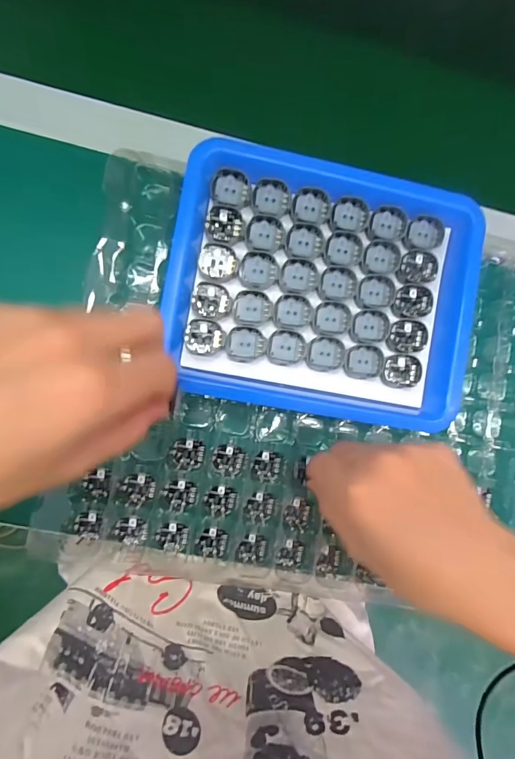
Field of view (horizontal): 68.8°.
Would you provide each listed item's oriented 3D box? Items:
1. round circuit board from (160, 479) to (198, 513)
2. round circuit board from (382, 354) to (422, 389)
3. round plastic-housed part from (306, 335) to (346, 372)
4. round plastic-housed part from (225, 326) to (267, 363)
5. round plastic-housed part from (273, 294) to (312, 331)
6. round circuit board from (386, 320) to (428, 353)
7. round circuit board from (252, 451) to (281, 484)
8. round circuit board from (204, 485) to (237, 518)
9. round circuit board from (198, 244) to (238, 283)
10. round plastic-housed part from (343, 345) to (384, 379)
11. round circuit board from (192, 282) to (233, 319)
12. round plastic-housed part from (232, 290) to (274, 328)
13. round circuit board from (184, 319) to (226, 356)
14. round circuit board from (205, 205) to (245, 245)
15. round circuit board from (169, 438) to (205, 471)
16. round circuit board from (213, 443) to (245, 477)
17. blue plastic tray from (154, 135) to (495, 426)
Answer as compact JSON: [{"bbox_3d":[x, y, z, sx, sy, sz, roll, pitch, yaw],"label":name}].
[{"bbox_3d":[-0.060,0.088,0.287,0.026,0.004,0.023,-37,91,-8],"label":"round circuit board"},{"bbox_3d":[0.107,-0.006,0.277,0.028,0.007,0.024,5,85,-7],"label":"round circuit board"},{"bbox_3d":[0.050,-0.019,0.273,0.028,0.004,0.025,2,86,-7],"label":"round plastic-housed part"},{"bbox_3d":[-0.008,-0.025,0.267,0.028,0.004,0.025,2,85,-7],"label":"round plastic-housed part"},{"bbox_3d":[0.026,-0.048,0.270,0.027,0.004,0.025,1,86,-7],"label":"round plastic-housed part"},{"bbox_3d":[0.111,-0.032,0.280,0.029,0.008,0.023,0,86,-7],"label":"round circuit board"},{"bbox_3d":[0.008,0.069,0.295,0.020,0.004,0.024,4,85,-7],"label":"round circuit board"},{"bbox_3d":[-0.028,0.094,0.291,0.023,0.004,0.022,1,86,-7],"label":"round circuit board"},{"bbox_3d":[-0.028,-0.081,0.265,0.027,0.007,0.026,1,86,-7],"label":"round circuit board"},{"bbox_3d":[0.078,-0.013,0.276,0.027,0.005,0.024,3,85,-7],"label":"round plastic-housed part"},{"bbox_3d":[-0.032,-0.055,0.262,0.027,0.004,0.024,3,85,-7],"label":"round circuit board"},{"bbox_3d":[-0.003,-0.050,0.267,0.028,0.004,0.025,9,85,-6],"label":"round plastic-housed part"},{"bbox_3d":[-0.037,-0.030,0.266,0.027,0.009,0.023,3,85,-7],"label":"round circuit board"},{"bbox_3d":[-0.023,-0.109,0.266,0.026,0.007,0.025,1,86,-7],"label":"round circuit board"},{"bbox_3d":[-0.054,0.058,0.289,0.026,0.004,0.023,5,85,-7],"label":"round circuit board"},{"bbox_3d":[-0.022,0.063,0.292,0.025,0.004,0.024,1,86,-7],"label":"round circuit board"},{"bbox_3d":[0.048,-0.064,0.272,0.210,0.034,0.172,10,85,-6],"label":"blue plastic tray"}]

